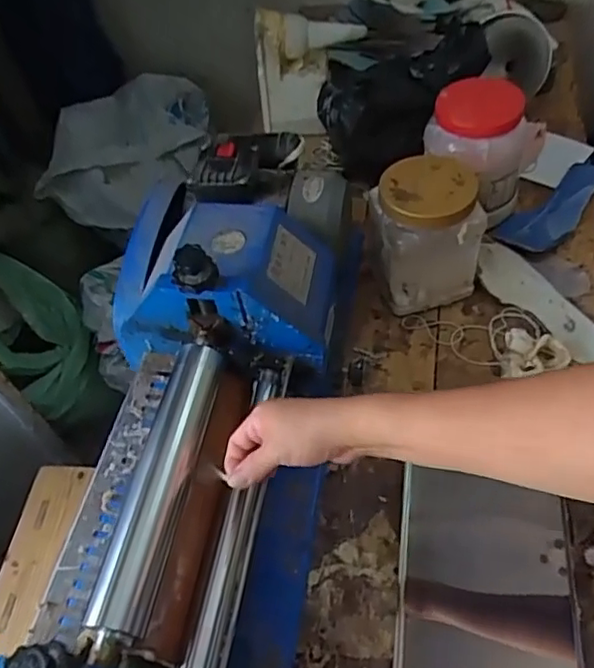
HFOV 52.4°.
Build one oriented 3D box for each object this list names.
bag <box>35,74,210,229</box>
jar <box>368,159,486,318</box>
[{"bbox_3d":[-0.414,-0.441,1.487,0.454,0.187,0.263,-22,56,-10],"label":"bag"},{"bbox_3d":[0.167,-0.131,0.793,0.122,0.162,0.113,-2,55,4],"label":"jar"}]

